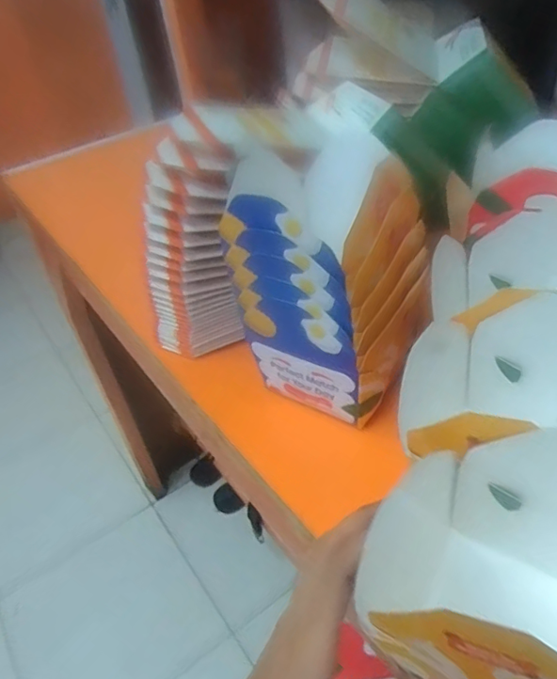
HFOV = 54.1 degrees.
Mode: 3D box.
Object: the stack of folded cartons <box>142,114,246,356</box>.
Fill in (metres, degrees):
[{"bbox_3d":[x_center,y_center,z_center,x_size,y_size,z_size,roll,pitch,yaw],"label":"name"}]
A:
[{"bbox_3d":[-0.077,-0.076,0.458,0.084,0.181,0.066,-19,42,-14],"label":"stack of folded cartons"}]

